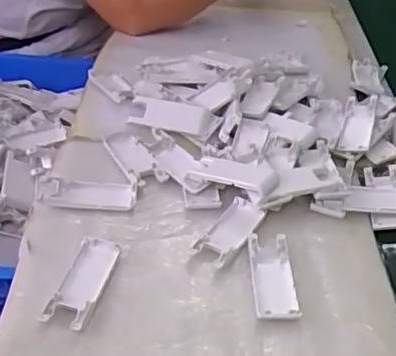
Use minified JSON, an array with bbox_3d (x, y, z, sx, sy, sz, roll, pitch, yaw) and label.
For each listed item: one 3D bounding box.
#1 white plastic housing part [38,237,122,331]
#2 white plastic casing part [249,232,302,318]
[{"bbox_3d":[-0.106,0.094,0.526,0.042,0.010,0.101,11,41,7],"label":"white plastic housing part"},{"bbox_3d":[0.072,0.092,0.549,0.040,0.009,0.103,3,40,-3],"label":"white plastic casing part"}]

